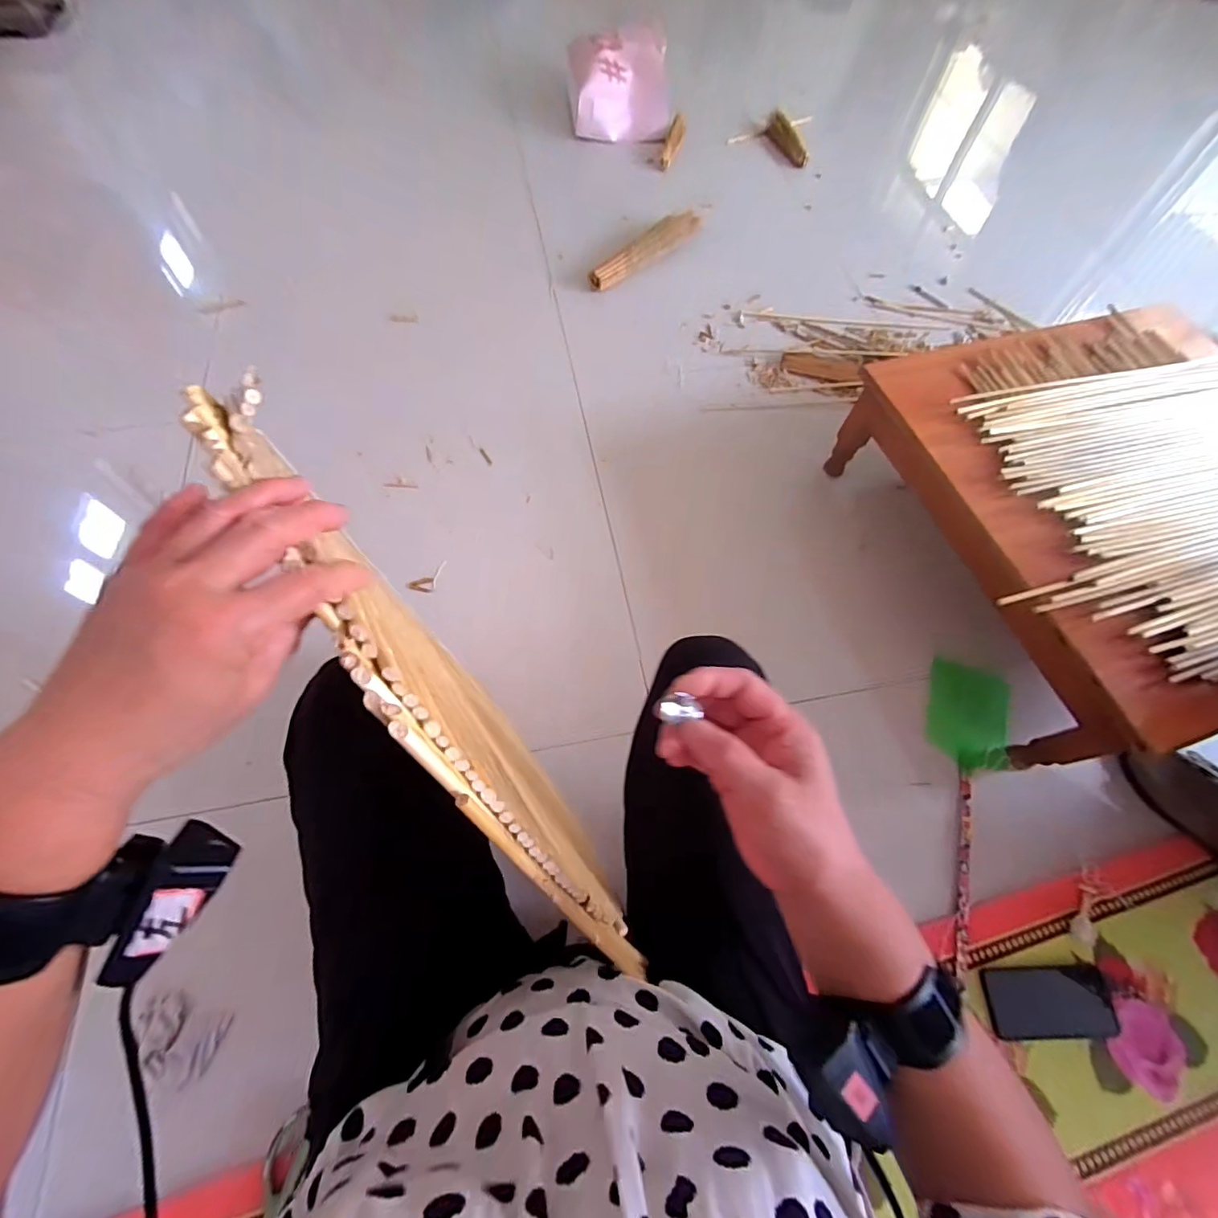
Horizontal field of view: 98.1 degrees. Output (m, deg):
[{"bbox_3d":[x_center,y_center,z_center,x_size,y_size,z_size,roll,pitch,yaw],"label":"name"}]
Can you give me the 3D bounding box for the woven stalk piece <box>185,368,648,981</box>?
[{"bbox_3d":[-0.096,0.068,0.333,0.046,0.150,0.485,-38,104,-17],"label":"woven stalk piece"}]

